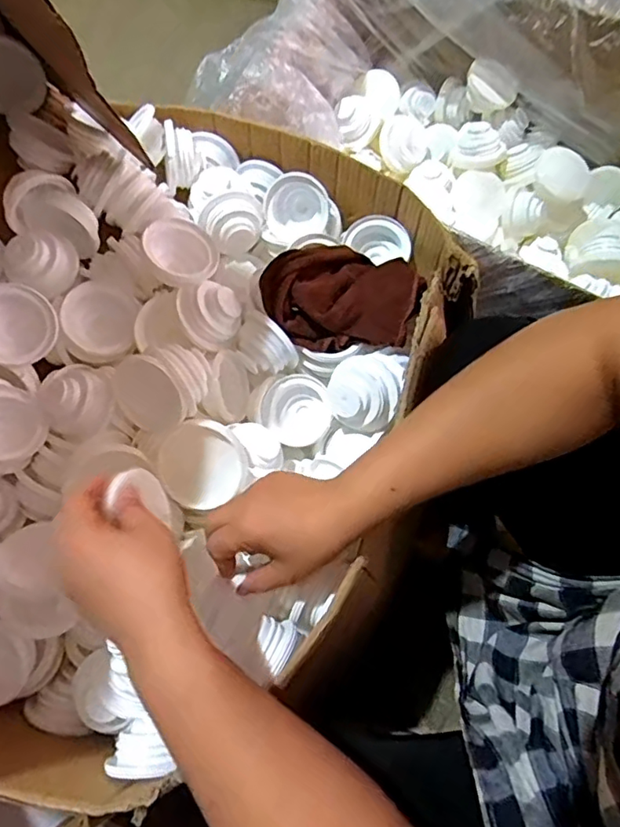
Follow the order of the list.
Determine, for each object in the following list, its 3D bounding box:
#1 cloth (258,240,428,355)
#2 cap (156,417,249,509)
[{"bbox_3d":[0.033,-0.121,0.559,0.159,0.052,0.098,0,69,2],"label":"cloth"},{"bbox_3d":[-0.101,0.045,0.508,0.084,0.023,0.080,1,92,18],"label":"cap"}]

